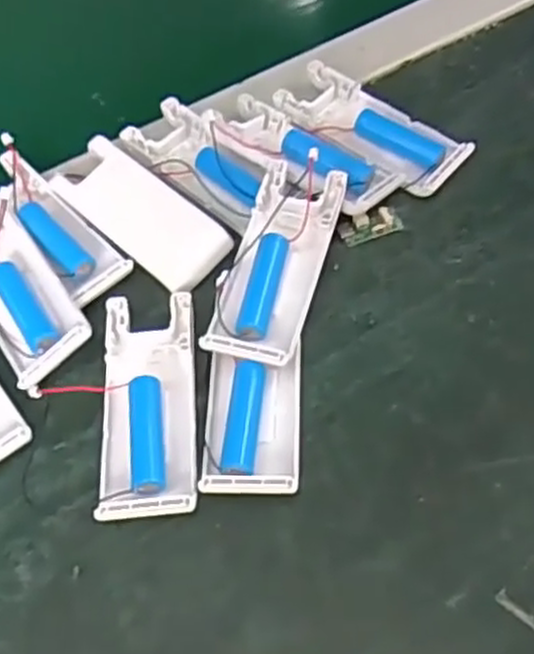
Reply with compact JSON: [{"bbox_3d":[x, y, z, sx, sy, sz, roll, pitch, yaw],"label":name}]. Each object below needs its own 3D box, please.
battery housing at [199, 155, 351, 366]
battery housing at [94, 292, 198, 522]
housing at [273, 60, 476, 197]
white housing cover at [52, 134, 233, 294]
[{"bbox_3d":[0.005,-0.029,0.352,0.040,0.023,0.101,13,58,14],"label":"battery housing"},{"bbox_3d":[-0.051,0.032,0.331,0.039,0.014,0.102,-5,55,2],"label":"battery housing"},{"bbox_3d":[0.056,-0.107,0.412,0.102,0.016,0.040,34,65,25],"label":"housing"},{"bbox_3d":[-0.064,-0.058,0.381,0.040,0.012,0.098,-41,62,-21],"label":"white housing cover"}]

